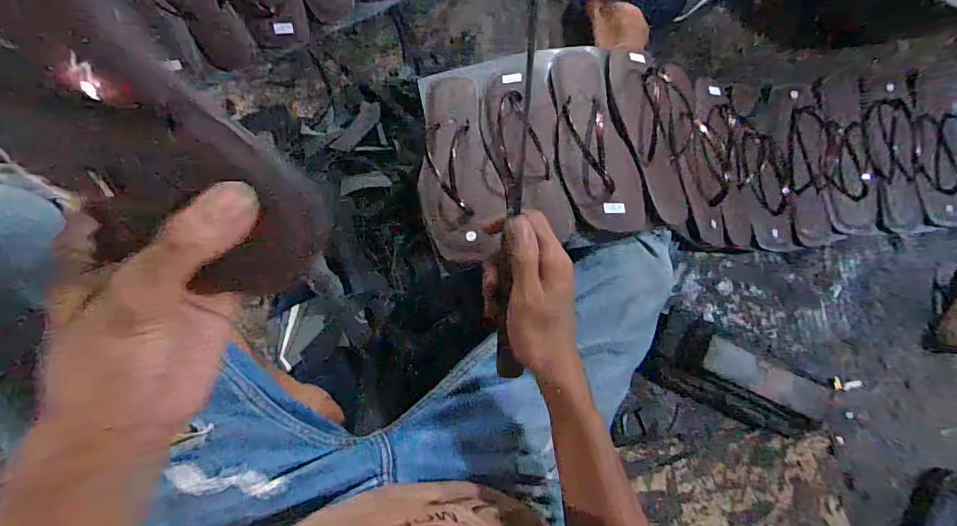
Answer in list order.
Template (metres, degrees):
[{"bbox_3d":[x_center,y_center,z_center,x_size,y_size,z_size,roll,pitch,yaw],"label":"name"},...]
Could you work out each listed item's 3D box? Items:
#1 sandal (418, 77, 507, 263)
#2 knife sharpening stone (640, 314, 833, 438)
[{"bbox_3d":[-0.026,-0.126,0.580,0.098,0.053,0.260,-5,68,-6],"label":"sandal"},{"bbox_3d":[0.418,0.187,0.747,0.308,0.058,0.114,25,85,-5],"label":"knife sharpening stone"}]

